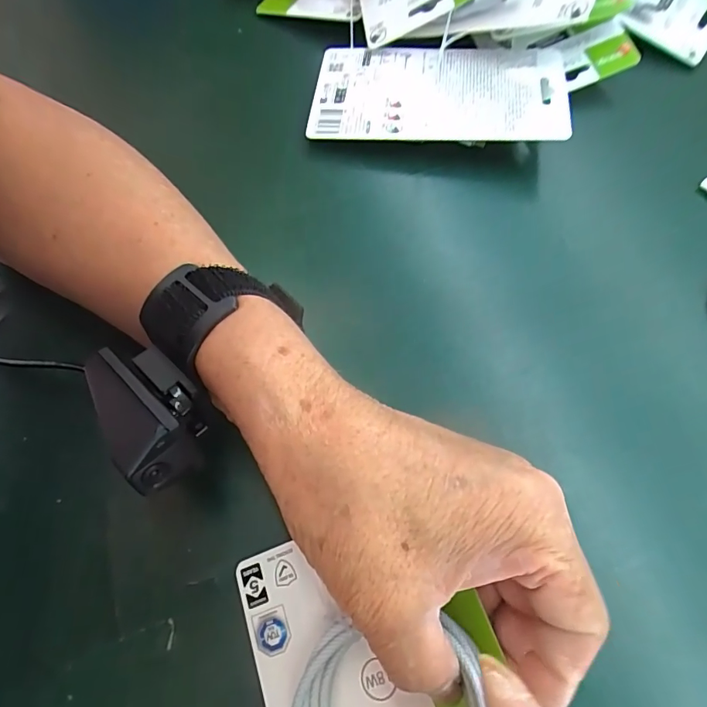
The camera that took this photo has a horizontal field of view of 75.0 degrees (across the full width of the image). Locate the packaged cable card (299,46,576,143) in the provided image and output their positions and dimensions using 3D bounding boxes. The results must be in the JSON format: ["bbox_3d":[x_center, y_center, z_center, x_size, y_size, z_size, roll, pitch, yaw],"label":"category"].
[{"bbox_3d":[0.060,-0.182,0.325,0.174,0.027,0.083,2,65,2],"label":"packaged cable card"}]

